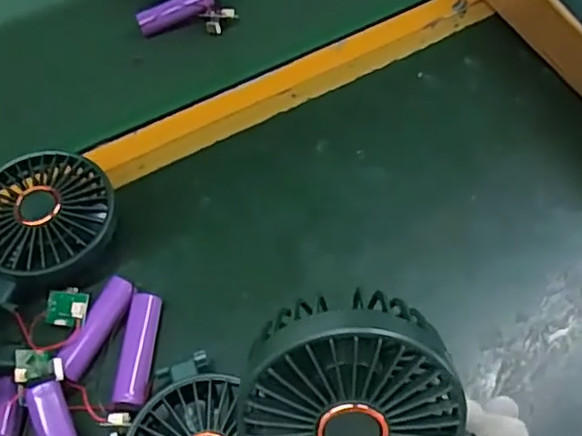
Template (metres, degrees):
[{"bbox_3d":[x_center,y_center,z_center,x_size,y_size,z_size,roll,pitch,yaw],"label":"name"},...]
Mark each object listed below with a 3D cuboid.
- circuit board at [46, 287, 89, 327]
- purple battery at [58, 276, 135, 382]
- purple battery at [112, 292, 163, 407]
[{"bbox_3d":[-0.136,0.053,0.377,0.027,0.009,0.022,7,58,7],"label":"circuit board"},{"bbox_3d":[-0.116,0.068,0.380,0.018,0.018,0.066,21,61,14],"label":"purple battery"},{"bbox_3d":[-0.090,0.079,0.374,0.017,0.018,0.068,1,58,3],"label":"purple battery"}]

